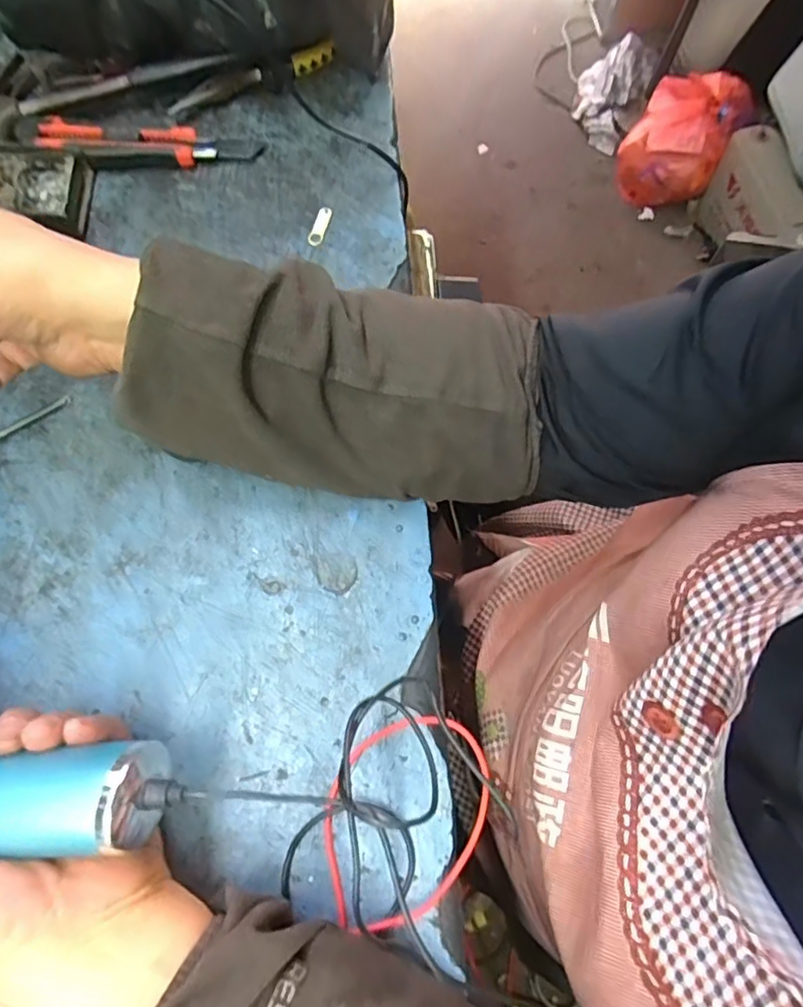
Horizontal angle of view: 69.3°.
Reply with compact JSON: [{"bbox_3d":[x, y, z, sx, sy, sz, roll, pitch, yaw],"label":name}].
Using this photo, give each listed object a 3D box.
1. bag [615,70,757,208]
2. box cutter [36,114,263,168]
[{"bbox_3d":[0.663,-0.867,1.363,0.226,0.180,0.279,33,76,12],"label":"bag"},{"bbox_3d":[-0.200,-0.282,0.457,0.170,0.020,0.037,2,71,3],"label":"box cutter"}]

